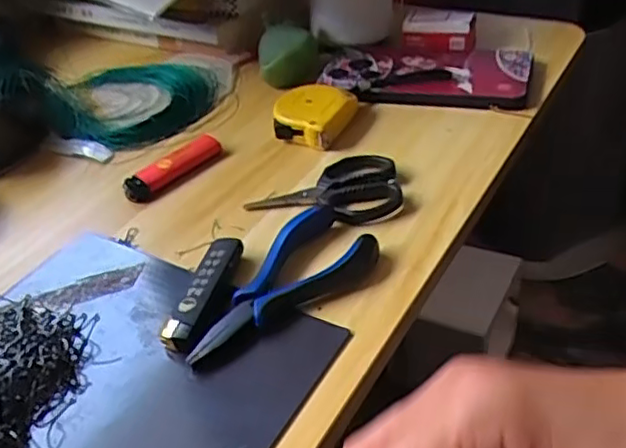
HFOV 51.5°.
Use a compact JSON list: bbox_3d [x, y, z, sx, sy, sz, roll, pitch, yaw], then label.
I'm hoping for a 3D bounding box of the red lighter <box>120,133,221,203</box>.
[{"bbox_3d":[-0.100,-0.040,0.462,0.076,0.011,0.023,-35,47,-30],"label":"red lighter"}]

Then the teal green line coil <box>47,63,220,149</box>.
[{"bbox_3d":[-0.158,-0.109,0.548,0.144,0.018,0.124,10,42,20],"label":"teal green line coil"}]

